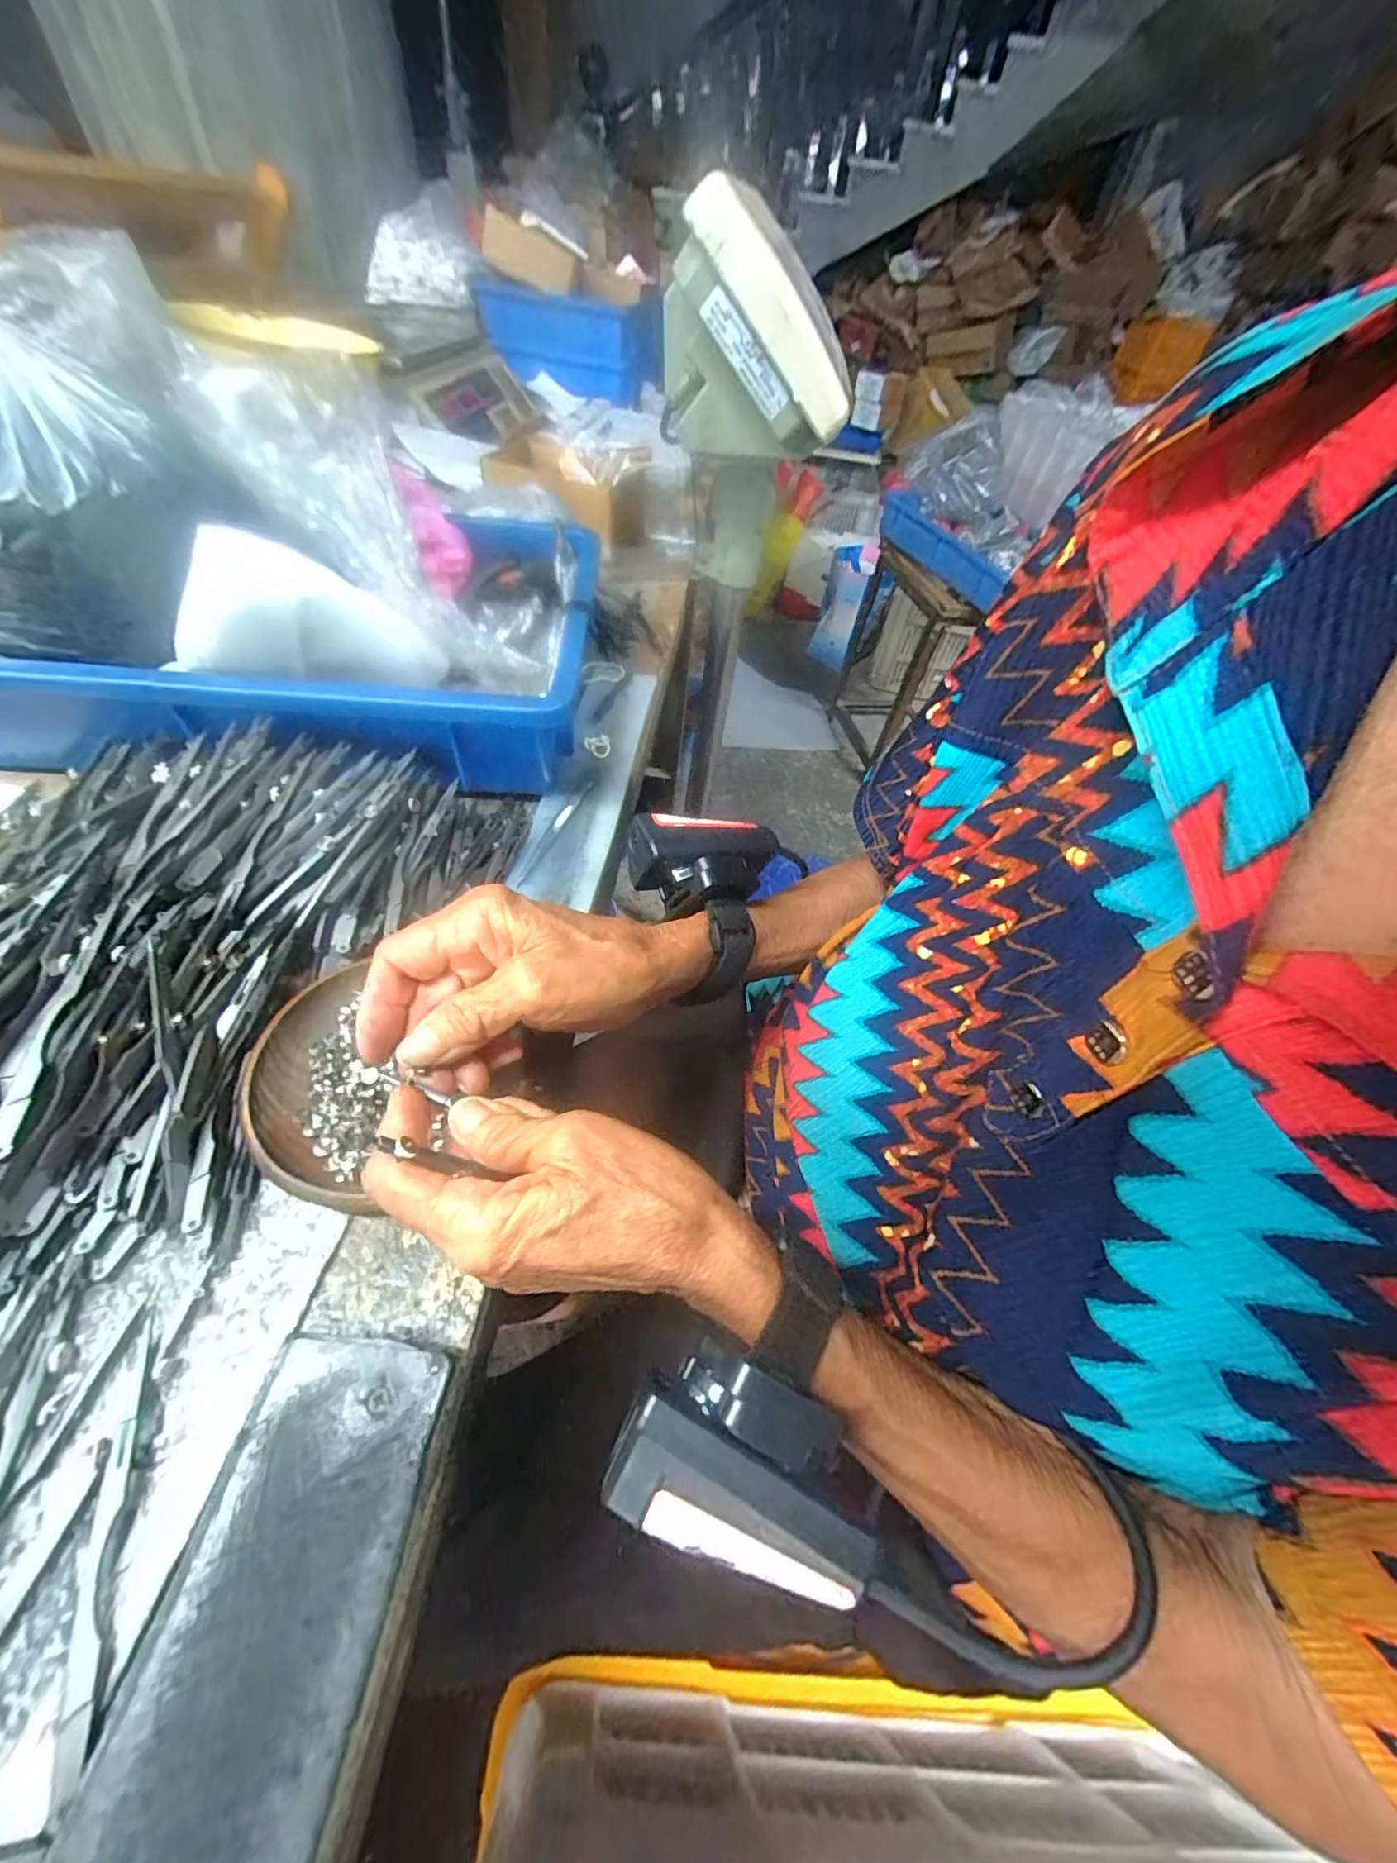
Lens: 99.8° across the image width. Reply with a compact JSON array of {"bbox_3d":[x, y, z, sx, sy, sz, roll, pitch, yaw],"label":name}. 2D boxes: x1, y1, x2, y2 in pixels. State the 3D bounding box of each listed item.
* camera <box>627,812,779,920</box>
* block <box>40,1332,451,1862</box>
[{"bbox_3d":[0.002,-0.030,0.282,0.070,0.032,0.043,1,56,-19],"label":"camera"},{"bbox_3d":[-0.123,0.222,0.135,0.059,0.008,0.210,6,50,1],"label":"block"}]

